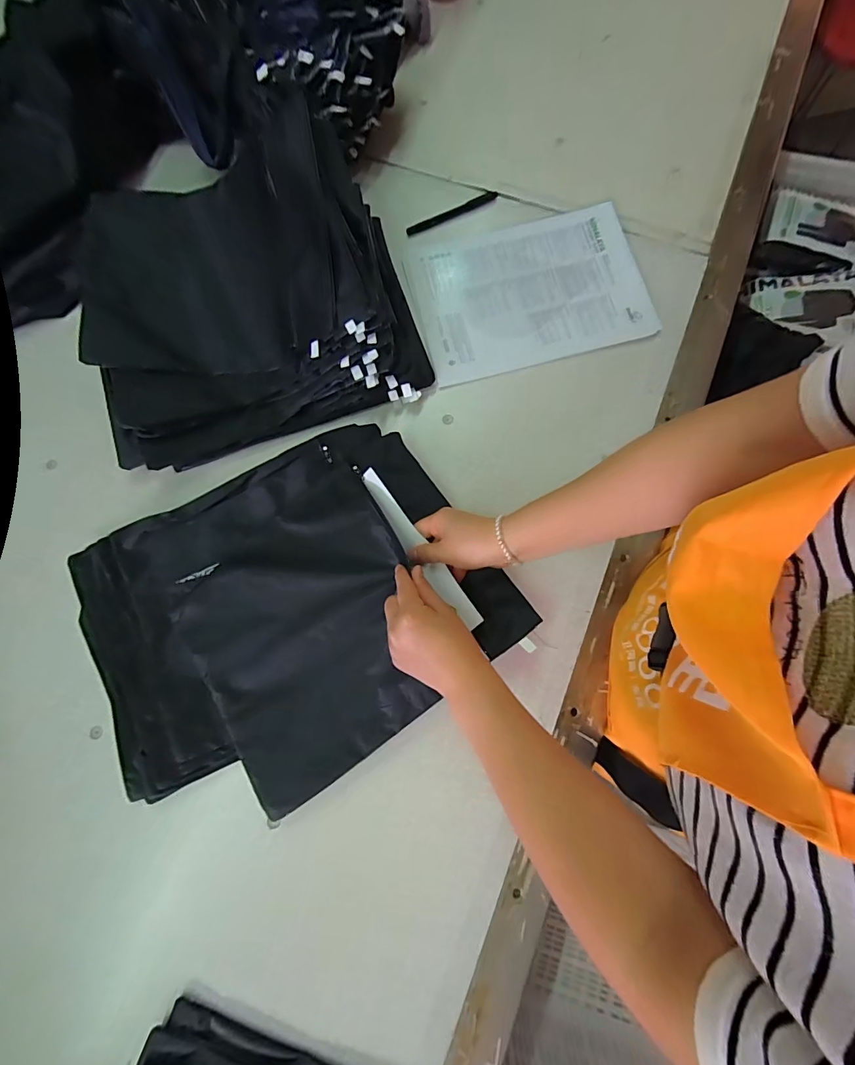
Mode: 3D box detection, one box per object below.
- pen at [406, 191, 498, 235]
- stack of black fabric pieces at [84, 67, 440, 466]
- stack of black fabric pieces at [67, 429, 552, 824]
[{"bbox_3d":[0.034,-0.449,0.591,0.136,0.006,0.016,-25,79,-4],"label":"pen"},{"bbox_3d":[-0.224,-0.305,0.507,0.371,0.118,0.360,-17,78,-3],"label":"stack of black fabric pieces"},{"bbox_3d":[-0.161,0.081,0.457,0.429,0.048,0.340,-34,79,-6],"label":"stack of black fabric pieces"}]

